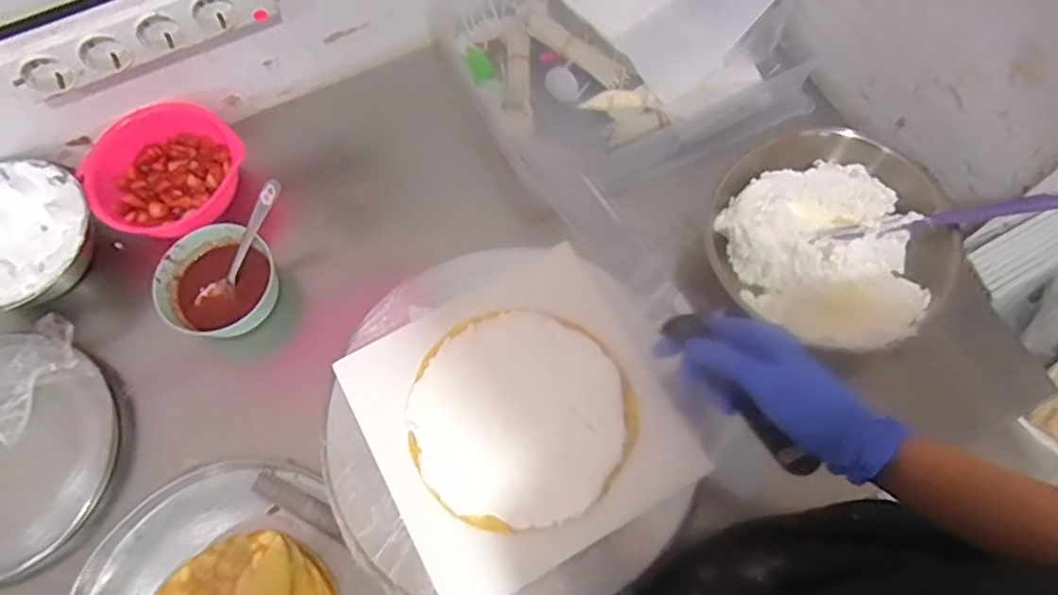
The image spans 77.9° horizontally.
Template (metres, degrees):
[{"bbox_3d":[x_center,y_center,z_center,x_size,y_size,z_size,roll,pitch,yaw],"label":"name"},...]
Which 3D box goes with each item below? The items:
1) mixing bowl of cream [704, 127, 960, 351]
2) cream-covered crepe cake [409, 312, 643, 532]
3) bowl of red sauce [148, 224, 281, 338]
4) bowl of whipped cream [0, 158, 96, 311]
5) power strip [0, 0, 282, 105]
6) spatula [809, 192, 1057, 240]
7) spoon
[{"bbox_3d":[0.290,-0.057,0.632,0.216,0.085,0.179,41,75,16],"label":"mixing bowl of cream"},{"bbox_3d":[-0.006,0.087,0.493,0.164,0.011,0.160,-1,68,2],"label":"cream-covered crepe cake"},{"bbox_3d":[-0.318,-0.012,0.671,0.106,0.055,0.105,-1,68,2],"label":"bowl of red sauce"},{"bbox_3d":[-0.522,-0.056,0.671,0.151,0.064,0.161,-1,68,2],"label":"bowl of whipped cream"},{"bbox_3d":[-0.355,-0.249,0.599,0.237,0.064,0.039,-25,70,-7],"label":"power strip"},{"bbox_3d":[0.387,-0.073,0.587,0.240,0.023,0.019,-9,67,19],"label":"spatula"},{"bbox_3d":[-0.288,-0.052,0.661,0.026,0.026,0.147,36,101,15],"label":"spoon"}]

